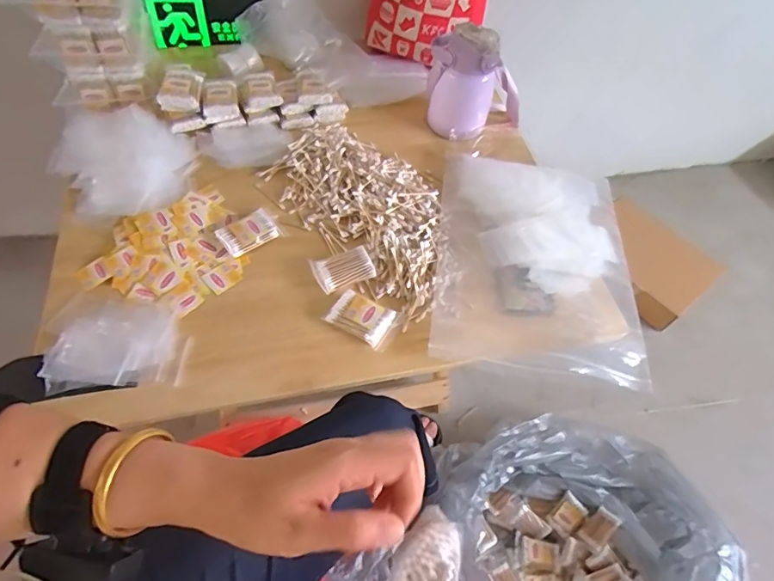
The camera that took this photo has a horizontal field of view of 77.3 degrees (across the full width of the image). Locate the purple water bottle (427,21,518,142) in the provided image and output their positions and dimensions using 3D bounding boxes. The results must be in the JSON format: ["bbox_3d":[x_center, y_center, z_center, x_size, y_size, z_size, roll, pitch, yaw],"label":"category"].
[{"bbox_3d":[0.156,-0.355,0.825,0.171,0.166,0.109,11,55,2],"label":"purple water bottle"}]

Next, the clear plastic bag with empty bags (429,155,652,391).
[{"bbox_3d":[0.215,-0.053,0.708,0.286,0.052,0.399,9,55,0],"label":"clear plastic bag with empty bags"}]

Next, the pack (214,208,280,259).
[{"bbox_3d":[-0.199,-0.083,0.692,0.077,0.018,0.053,-29,63,-23],"label":"pack"}]

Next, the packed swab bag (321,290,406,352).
[{"bbox_3d":[-0.030,0.035,0.635,0.087,0.012,0.060,28,57,13],"label":"packed swab bag"}]

